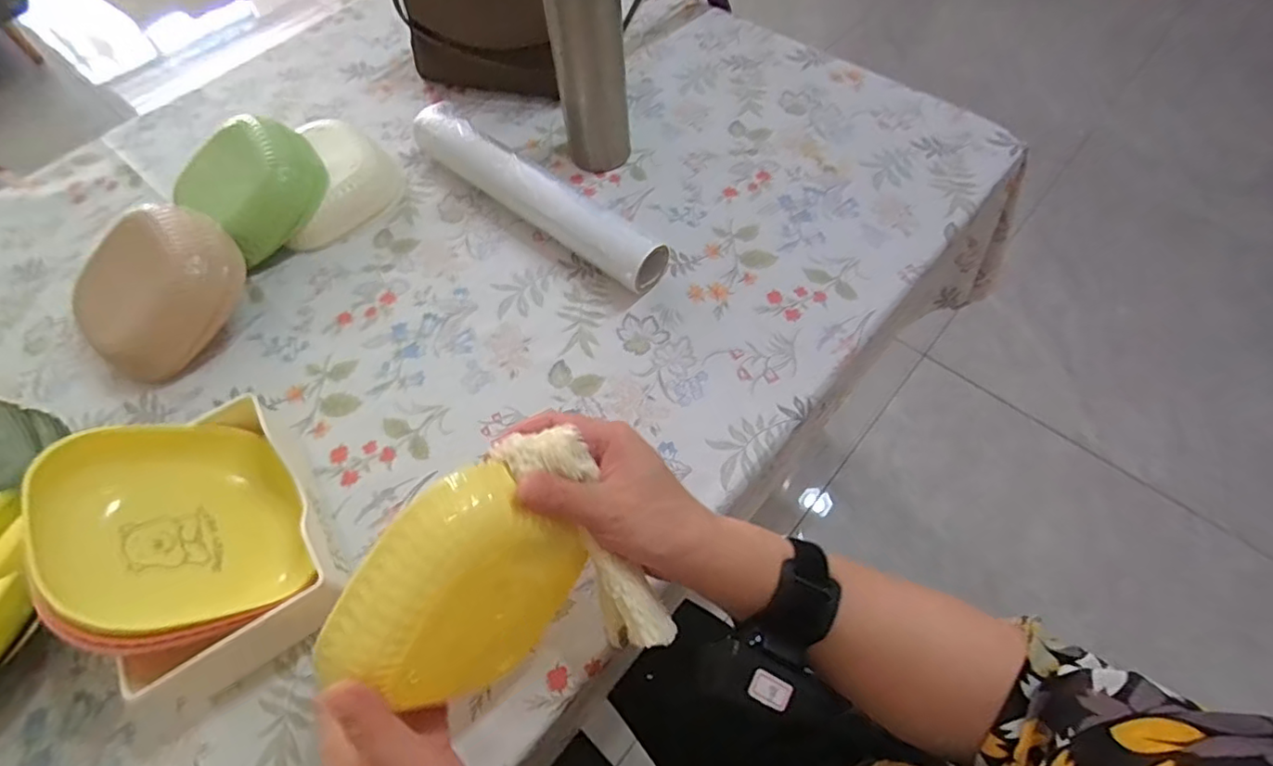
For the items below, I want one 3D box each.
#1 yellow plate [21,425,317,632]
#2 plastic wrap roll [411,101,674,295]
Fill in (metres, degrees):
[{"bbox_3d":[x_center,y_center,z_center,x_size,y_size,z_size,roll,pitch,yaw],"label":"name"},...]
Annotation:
[{"bbox_3d":[-0.284,0.088,0.367,0.033,0.137,0.130,-40,66,25],"label":"yellow plate"},{"bbox_3d":[-0.101,-0.184,0.564,0.306,0.053,0.042,37,68,21],"label":"plastic wrap roll"}]

